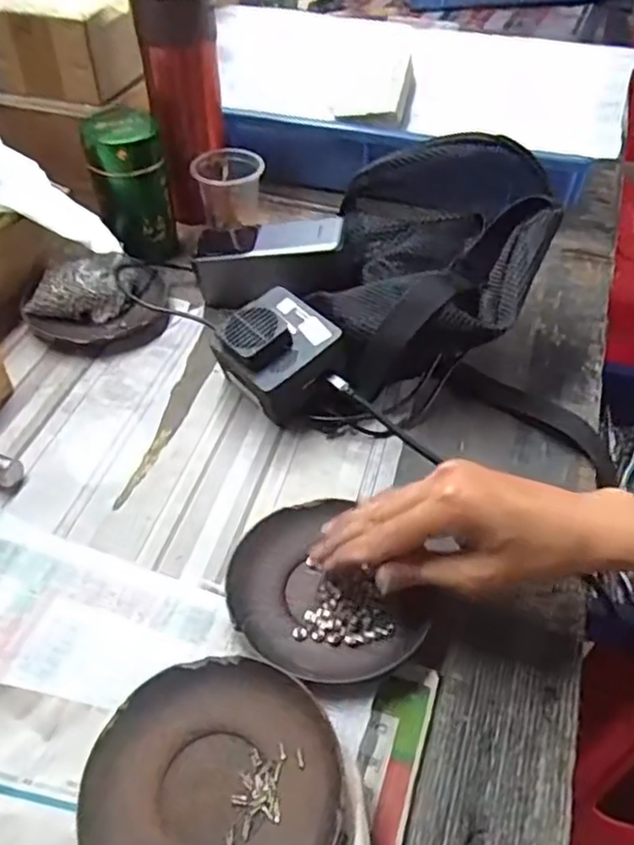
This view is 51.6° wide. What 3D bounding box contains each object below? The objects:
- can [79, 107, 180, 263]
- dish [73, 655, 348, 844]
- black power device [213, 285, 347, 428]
[{"bbox_3d":[-0.167,-0.211,0.592,0.064,0.116,0.060,0,46,0],"label":"can"},{"bbox_3d":[-0.048,0.170,0.306,0.112,0.016,0.115,0,46,0],"label":"dish"},{"bbox_3d":[-0.026,-0.046,0.483,0.072,0.063,0.082,-32,54,-27],"label":"black power device"}]

